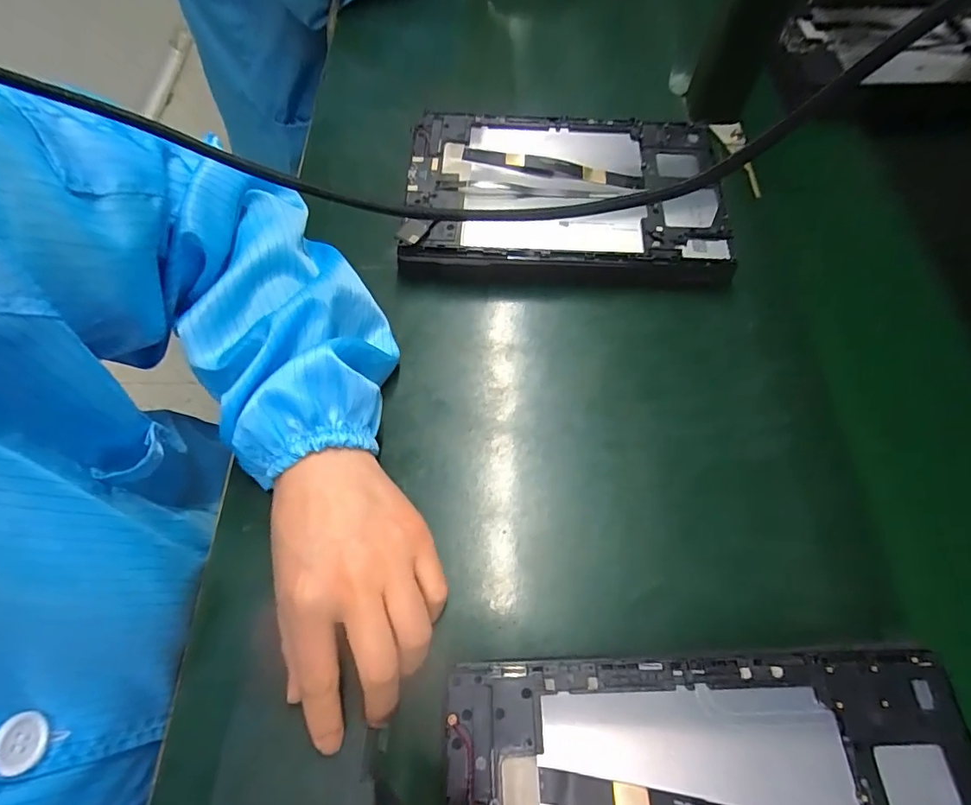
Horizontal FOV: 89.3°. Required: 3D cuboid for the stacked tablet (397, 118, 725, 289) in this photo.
[{"bbox_3d":[0.059,-0.162,0.392,0.240,0.031,0.154,3,64,2],"label":"stacked tablet"}]

